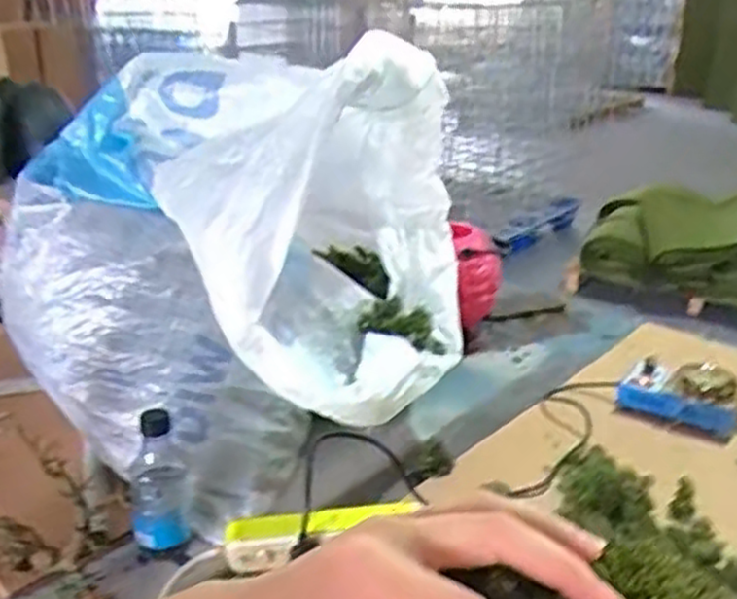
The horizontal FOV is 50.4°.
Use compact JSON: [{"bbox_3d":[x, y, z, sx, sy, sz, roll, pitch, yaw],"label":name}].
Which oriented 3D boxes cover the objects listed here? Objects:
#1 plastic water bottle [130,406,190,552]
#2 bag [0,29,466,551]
[{"bbox_3d":[-0.221,0.184,0.829,0.060,0.143,0.069,-2,23,-10],"label":"plastic water bottle"},{"bbox_3d":[-0.113,-0.084,1.022,0.490,0.455,0.566,17,27,34],"label":"bag"}]

